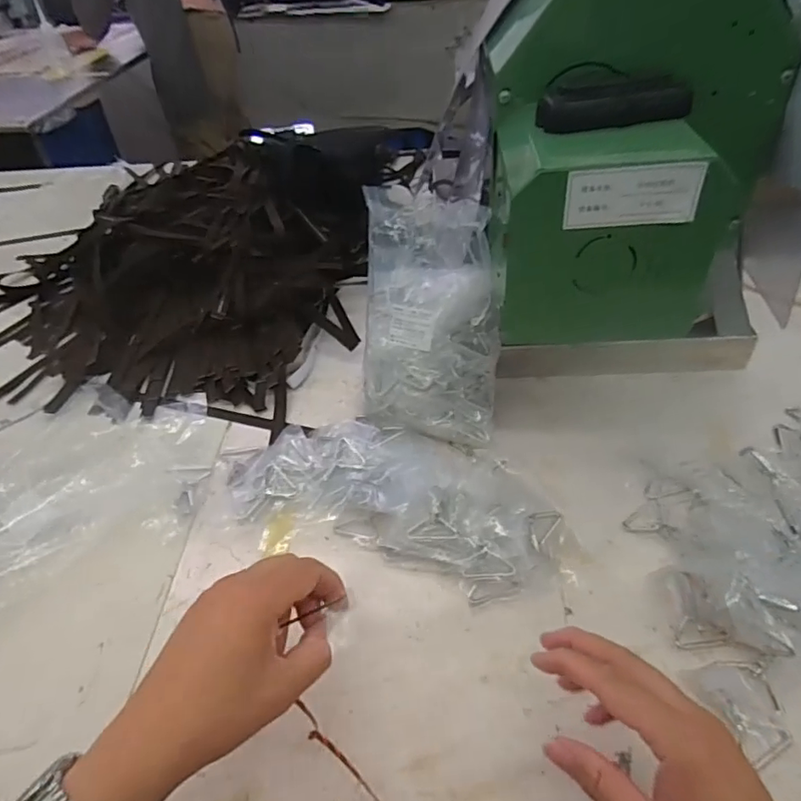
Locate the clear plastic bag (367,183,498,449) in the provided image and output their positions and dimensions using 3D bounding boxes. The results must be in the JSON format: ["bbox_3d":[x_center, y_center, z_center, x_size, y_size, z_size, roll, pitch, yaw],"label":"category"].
[{"bbox_3d":[0.034,-0.088,0.574,0.136,0.260,0.084,8,5,33],"label":"clear plastic bag"}]

